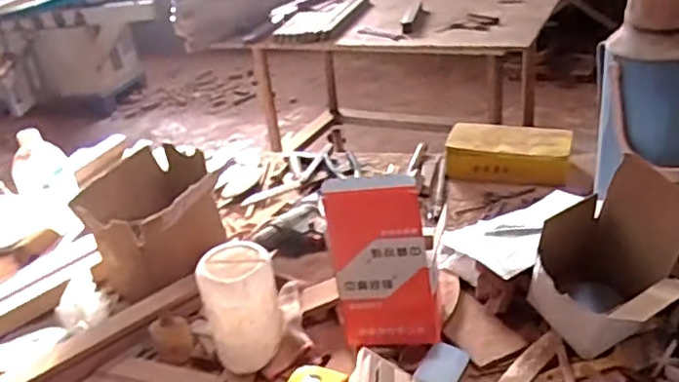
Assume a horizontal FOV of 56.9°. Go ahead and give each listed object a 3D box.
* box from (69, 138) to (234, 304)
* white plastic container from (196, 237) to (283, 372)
[{"bbox_3d":[-0.288,0.055,1.007,0.164,0.178,0.193,8,32,26],"label":"box"},{"bbox_3d":[-0.125,0.156,0.826,0.093,0.154,0.086,-9,29,-2],"label":"white plastic container"}]

